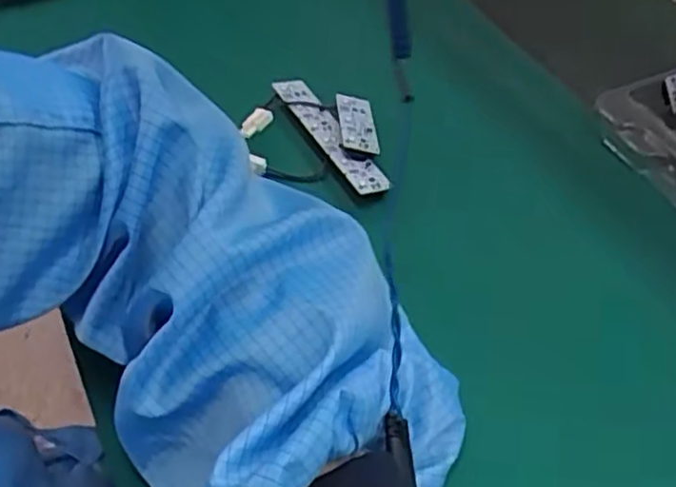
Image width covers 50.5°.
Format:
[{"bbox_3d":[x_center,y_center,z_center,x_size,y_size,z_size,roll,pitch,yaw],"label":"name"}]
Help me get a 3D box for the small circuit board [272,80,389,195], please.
[{"bbox_3d":[-0.007,-0.075,0.485,0.021,0.010,0.131,-24,52,-16],"label":"small circuit board"}]

